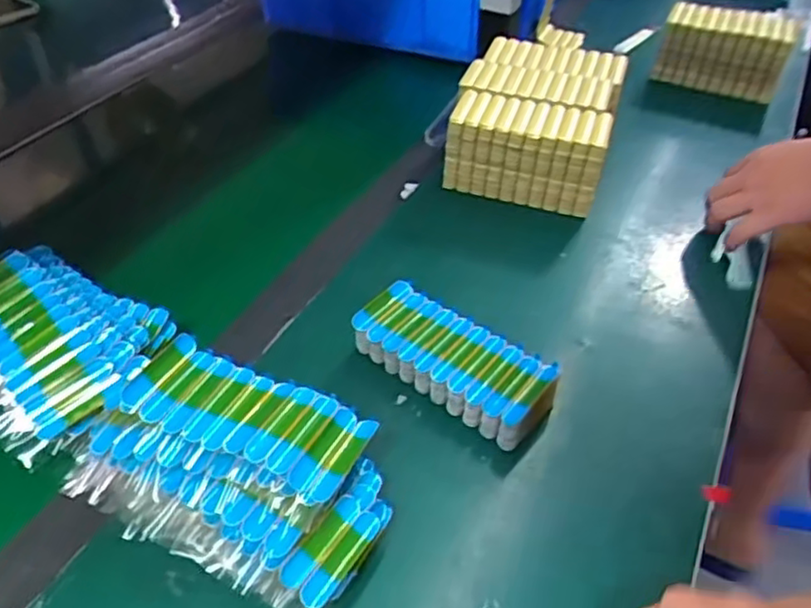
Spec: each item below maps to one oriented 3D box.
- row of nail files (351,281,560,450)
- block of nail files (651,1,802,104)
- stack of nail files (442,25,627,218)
[{"bbox_3d":[0.038,0.045,0.521,0.160,0.039,0.068,30,51,26],"label":"row of nail files"},{"bbox_3d":[0.428,-0.349,0.904,0.172,0.102,0.058,28,51,26],"label":"block of nail files"},{"bbox_3d":[0.145,-0.206,0.744,0.165,0.089,0.206,13,46,12],"label":"stack of nail files"}]

